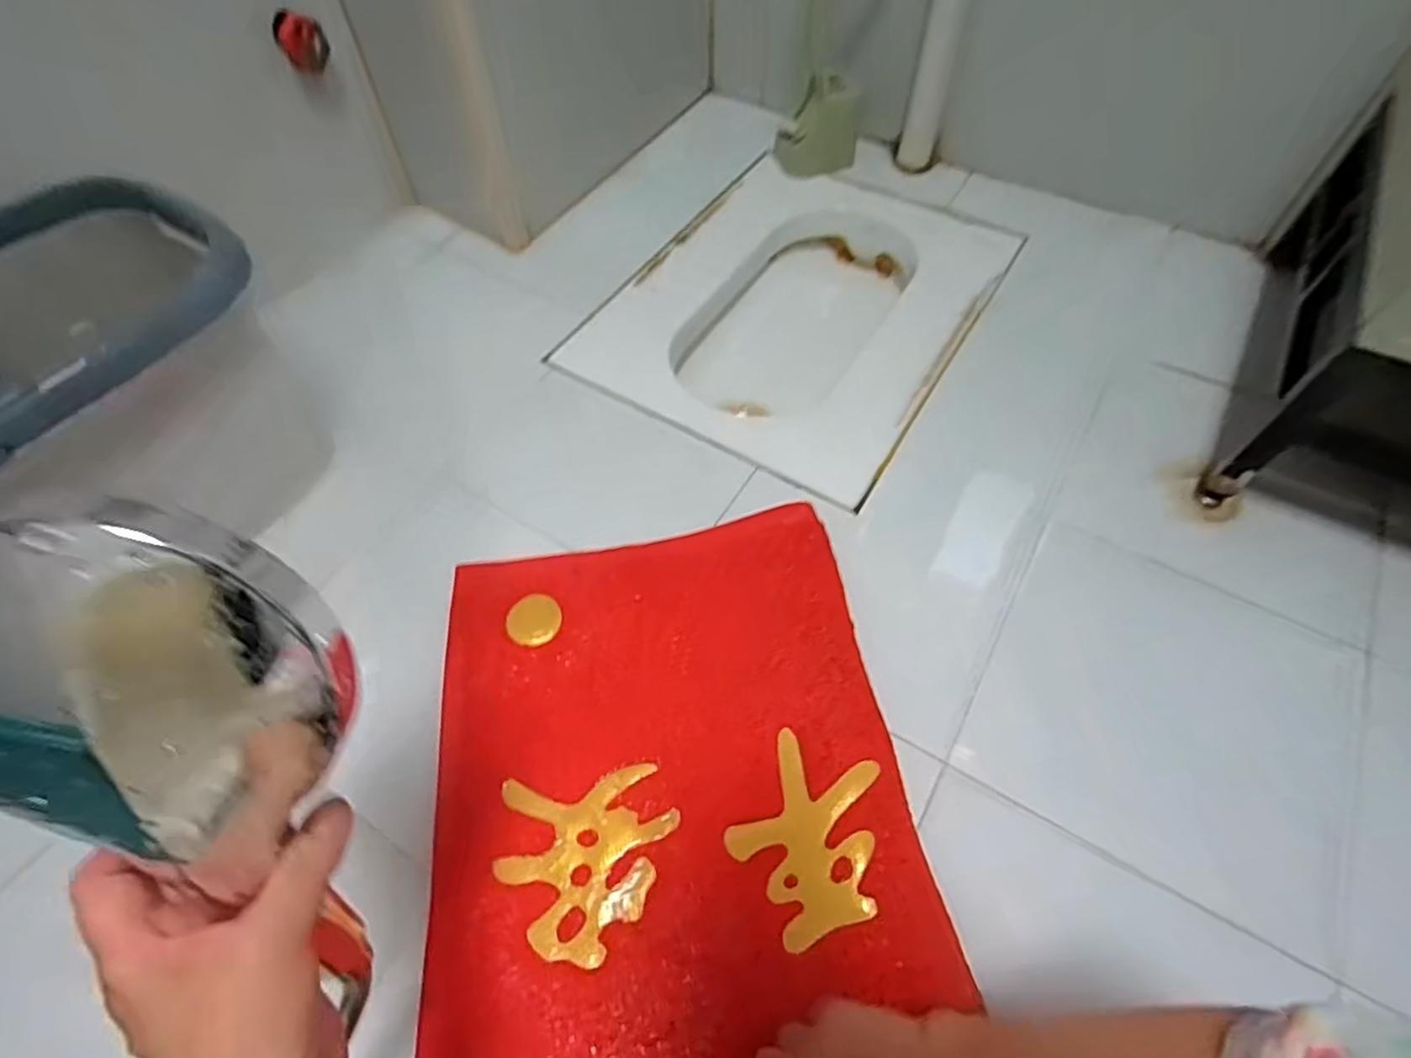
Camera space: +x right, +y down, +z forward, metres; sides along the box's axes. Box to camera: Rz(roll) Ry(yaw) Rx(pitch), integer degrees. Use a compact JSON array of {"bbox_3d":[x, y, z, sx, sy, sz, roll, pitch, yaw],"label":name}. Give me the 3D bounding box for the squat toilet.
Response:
[{"bbox_3d":[0.135,-0.298,0.968,0.446,0.120,0.564,29,62,18],"label":"squat toilet"}]

